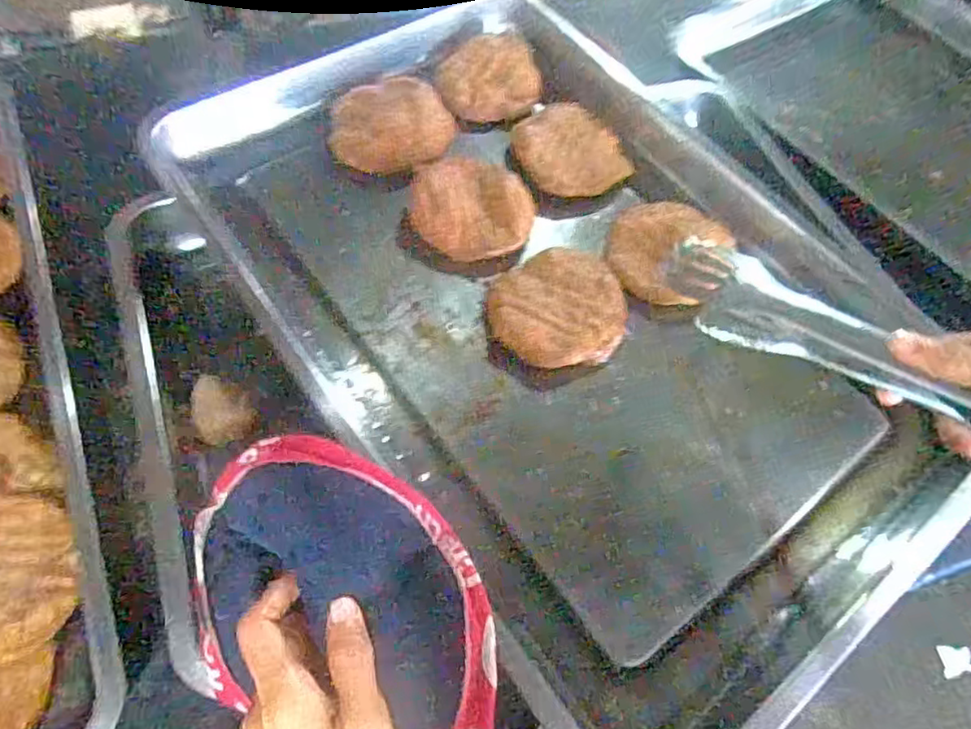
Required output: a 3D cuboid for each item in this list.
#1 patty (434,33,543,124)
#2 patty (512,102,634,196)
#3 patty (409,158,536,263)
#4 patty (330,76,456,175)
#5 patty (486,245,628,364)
[{"bbox_3d":[0.004,-0.268,0.595,0.094,0.021,0.097,-1,59,-5],"label":"patty"},{"bbox_3d":[0.075,-0.187,0.563,0.090,0.021,0.094,2,59,-3],"label":"patty"},{"bbox_3d":[-0.012,-0.130,0.520,0.102,0.014,0.094,2,59,-3],"label":"patty"},{"bbox_3d":[-0.081,-0.209,0.555,0.103,0.017,0.101,-2,59,-6],"label":"patty"},{"bbox_3d":[0.054,-0.044,0.486,0.100,0.016,0.097,-4,59,-7],"label":"patty"}]

